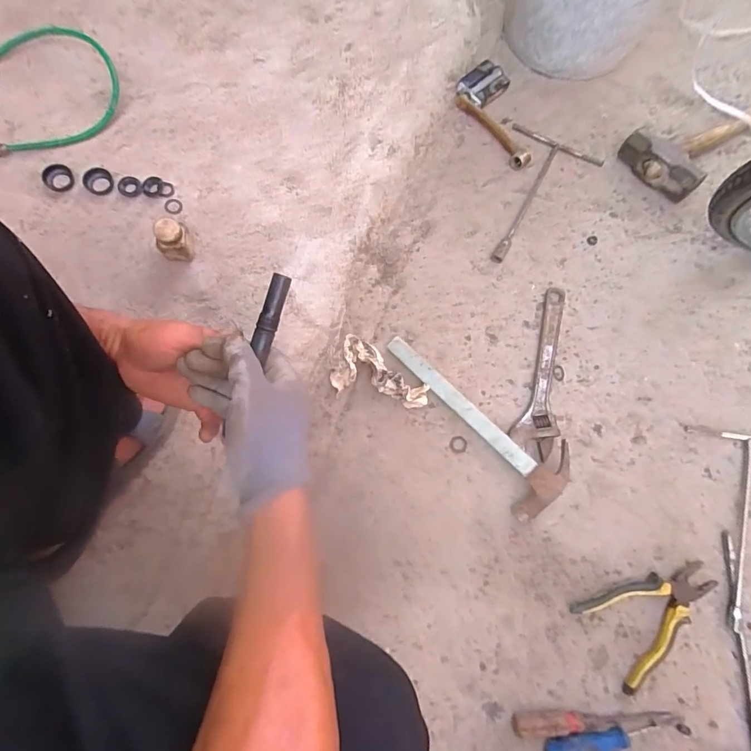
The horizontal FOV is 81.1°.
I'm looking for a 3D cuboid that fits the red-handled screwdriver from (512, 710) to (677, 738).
[{"bbox_3d":[0.275,0.434,0.552,0.203,0.024,0.021,-2,73,0],"label":"red-handled screwdriver"}]

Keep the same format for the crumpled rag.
[{"bbox_3d":[0.008,-0.008,0.677,0.153,0.048,0.091,8,73,3],"label":"crumpled rag"}]

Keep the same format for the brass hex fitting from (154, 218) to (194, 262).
[{"bbox_3d":[-0.285,-0.190,0.625,0.047,0.070,0.035,-39,76,-10],"label":"brass hex fitting"}]

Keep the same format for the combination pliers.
[{"bbox_3d":[0.374,0.322,0.584,0.185,0.022,0.112,-24,74,-7],"label":"combination pliers"}]

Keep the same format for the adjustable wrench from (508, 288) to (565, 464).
[{"bbox_3d":[0.273,-0.010,0.694,0.062,0.017,0.284,19,74,6],"label":"adjustable wrench"}]

